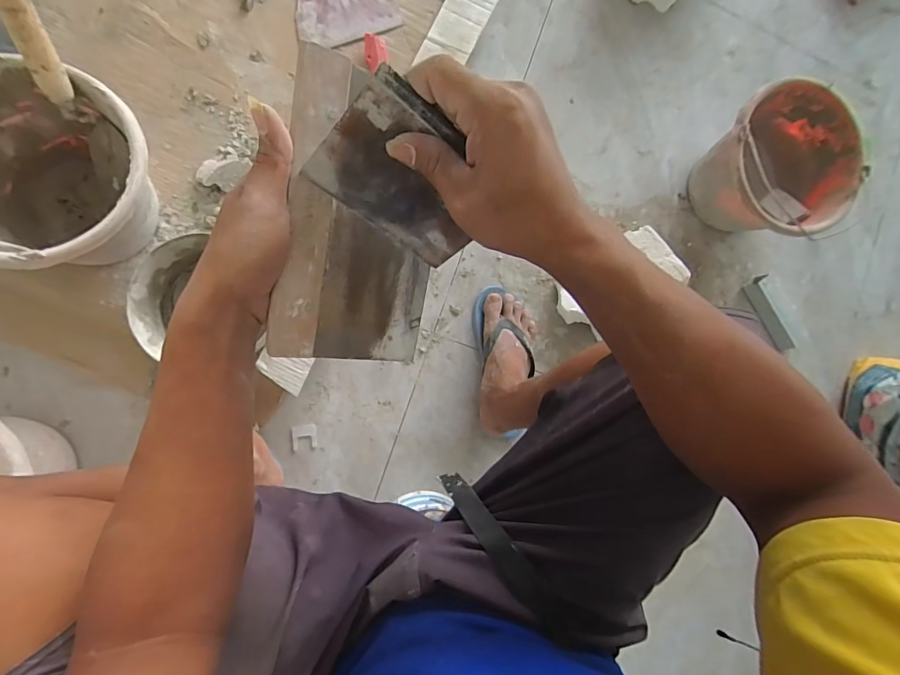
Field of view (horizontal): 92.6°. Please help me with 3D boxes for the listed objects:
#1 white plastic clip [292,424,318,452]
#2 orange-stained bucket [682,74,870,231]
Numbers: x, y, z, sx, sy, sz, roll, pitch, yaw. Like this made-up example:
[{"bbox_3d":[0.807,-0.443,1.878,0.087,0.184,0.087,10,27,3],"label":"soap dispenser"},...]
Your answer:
[{"bbox_3d":[-0.236,0.162,0.697,0.038,0.004,0.041,-1,89,-9],"label":"white plastic clip"},{"bbox_3d":[0.559,-0.291,0.771,0.217,0.167,0.244,-12,91,-9],"label":"orange-stained bucket"}]

